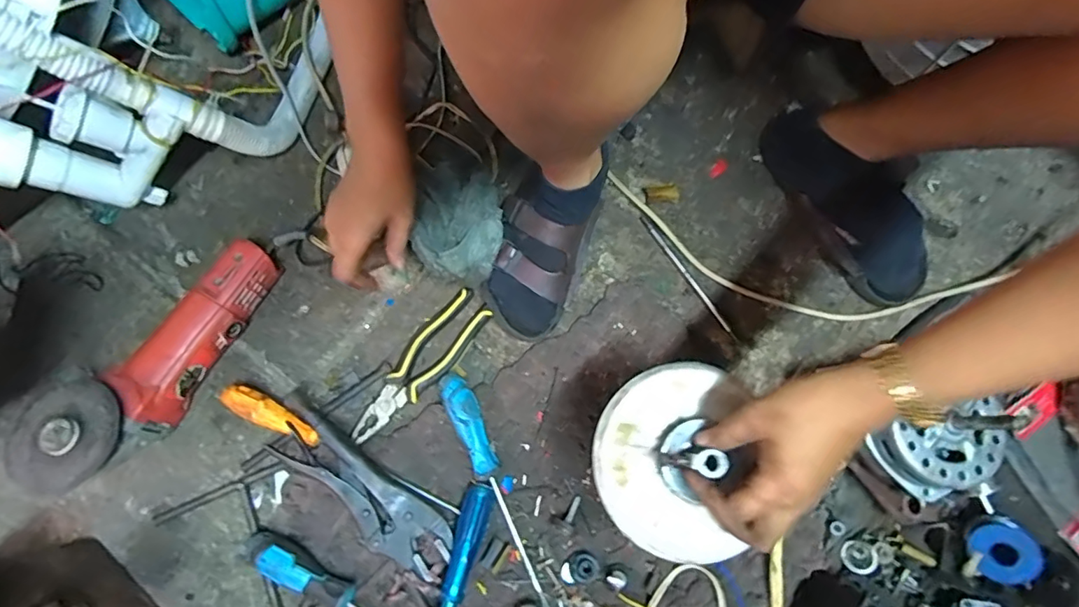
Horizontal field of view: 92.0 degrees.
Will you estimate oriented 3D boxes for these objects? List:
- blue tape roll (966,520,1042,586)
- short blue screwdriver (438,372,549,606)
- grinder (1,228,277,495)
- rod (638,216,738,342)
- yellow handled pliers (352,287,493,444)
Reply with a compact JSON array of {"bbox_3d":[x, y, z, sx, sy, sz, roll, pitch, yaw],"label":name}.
[{"bbox_3d":[0.441,0.235,0.496,0.050,0.024,0.053,-2,64,5],"label":"blue tape roll"},{"bbox_3d":[-0.040,0.182,0.523,0.031,0.030,0.244,-26,78,-7],"label":"short blue screwdriver"},{"bbox_3d":[-0.393,0.050,0.538,0.102,0.093,0.286,26,77,6],"label":"grinder"},{"bbox_3d":[0.173,-0.033,0.604,0.011,0.009,0.177,-32,77,-8],"label":"rod"},{"bbox_3d":[-0.131,0.067,0.564,0.053,0.019,0.191,40,79,9],"label":"yellow handled pliers"}]

